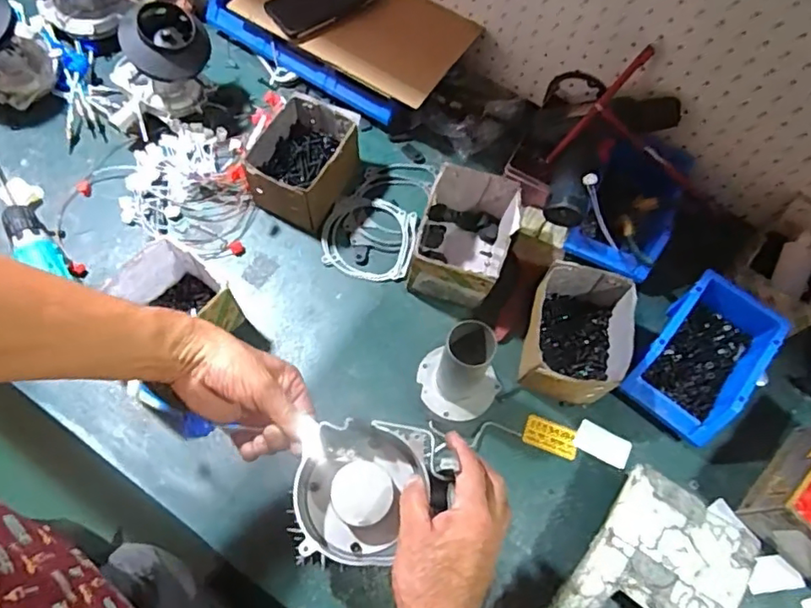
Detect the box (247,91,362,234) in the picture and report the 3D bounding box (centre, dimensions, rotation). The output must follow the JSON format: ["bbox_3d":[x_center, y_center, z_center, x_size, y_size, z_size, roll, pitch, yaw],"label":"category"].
[{"bbox_3d":[-0.136,-0.192,0.781,0.116,0.099,0.148,29,68,9],"label":"box"}]

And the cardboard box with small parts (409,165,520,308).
[{"bbox_3d":[0.075,-0.083,0.748,0.113,0.092,0.149,17,67,4],"label":"cardboard box with small parts"}]

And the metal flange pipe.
[{"bbox_3d":[0.062,0.076,0.656,0.089,0.127,0.095,1,67,-3],"label":"metal flange pipe"}]

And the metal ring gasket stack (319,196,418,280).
[{"bbox_3d":[-0.049,-0.091,0.791,0.121,0.007,0.122,13,67,3],"label":"metal ring gasket stack"}]

